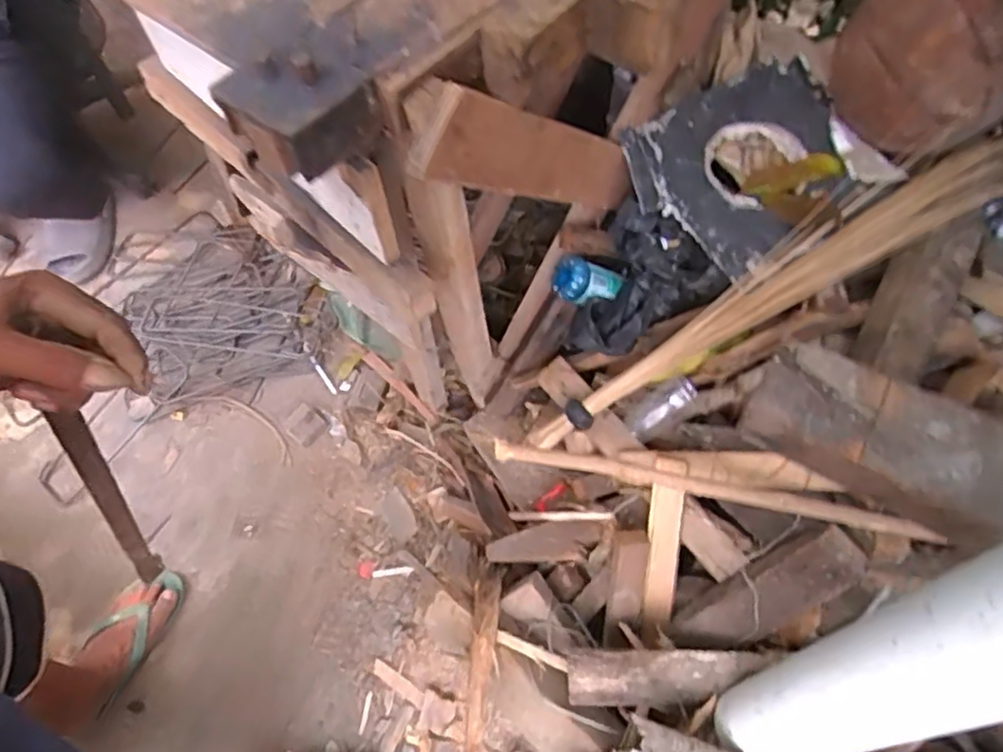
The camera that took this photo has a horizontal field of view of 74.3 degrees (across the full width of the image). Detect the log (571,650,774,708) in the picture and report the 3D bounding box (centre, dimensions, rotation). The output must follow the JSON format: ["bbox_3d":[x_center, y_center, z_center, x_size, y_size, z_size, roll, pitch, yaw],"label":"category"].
[{"bbox_3d":[0.193,0.361,0.796,0.226,0.043,0.062,-10,62,12],"label":"log"}]

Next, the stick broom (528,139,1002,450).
[{"bbox_3d":[0.333,-0.098,0.860,0.699,0.051,0.104,-33,64,13],"label":"stick broom"}]

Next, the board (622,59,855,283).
[{"bbox_3d":[0.347,-0.294,0.905,0.311,0.071,0.221,-36,79,-13],"label":"board"}]

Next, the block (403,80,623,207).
[{"bbox_3d":[0.059,-0.242,0.754,0.033,0.083,0.427,43,28,21],"label":"block"}]

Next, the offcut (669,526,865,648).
[{"bbox_3d":[0.313,0.267,0.800,0.053,0.266,0.083,-1,53,-45],"label":"offcut"}]

